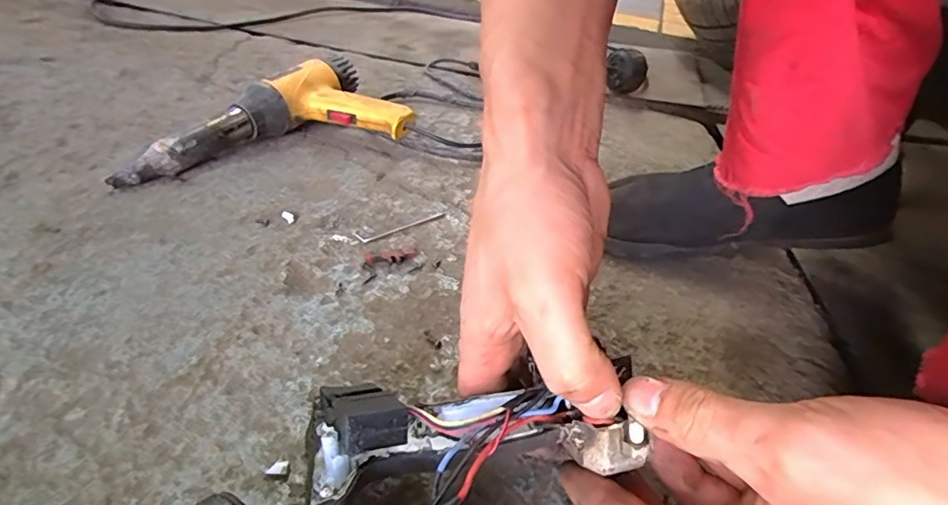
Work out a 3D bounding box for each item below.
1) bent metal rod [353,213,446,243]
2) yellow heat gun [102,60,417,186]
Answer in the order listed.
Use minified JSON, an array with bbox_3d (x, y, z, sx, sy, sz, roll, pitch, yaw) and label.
[{"bbox_3d":[-0.063,-0.024,0.454,0.087,0.004,0.017,-21,44,-34],"label":"bent metal rod"},{"bbox_3d":[-0.218,-0.136,0.529,0.285,0.066,0.142,-23,44,-35],"label":"yellow heat gun"}]

